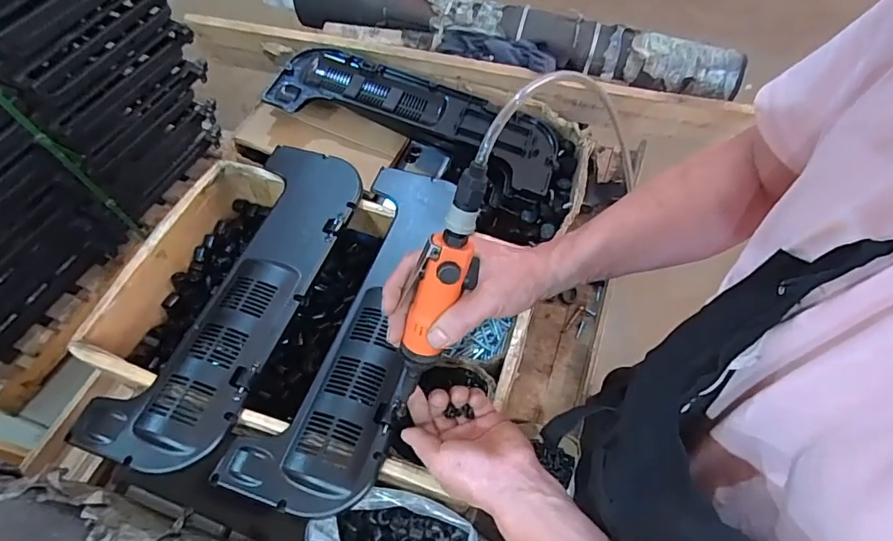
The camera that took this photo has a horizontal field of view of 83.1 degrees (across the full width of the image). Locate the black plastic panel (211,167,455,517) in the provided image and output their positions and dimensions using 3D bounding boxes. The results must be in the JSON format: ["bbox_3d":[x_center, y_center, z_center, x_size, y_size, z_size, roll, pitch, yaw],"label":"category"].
[{"bbox_3d":[-0.106,0.051,0.642,0.160,0.027,0.472,14,58,6],"label":"black plastic panel"}]

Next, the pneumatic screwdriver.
[{"bbox_3d":[0.001,0.001,0.438,0.039,0.200,0.038,27,30,13],"label":"pneumatic screwdriver"}]

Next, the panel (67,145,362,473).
[{"bbox_3d":[-0.262,0.016,0.653,0.158,0.023,0.469,18,60,8],"label":"panel"}]

